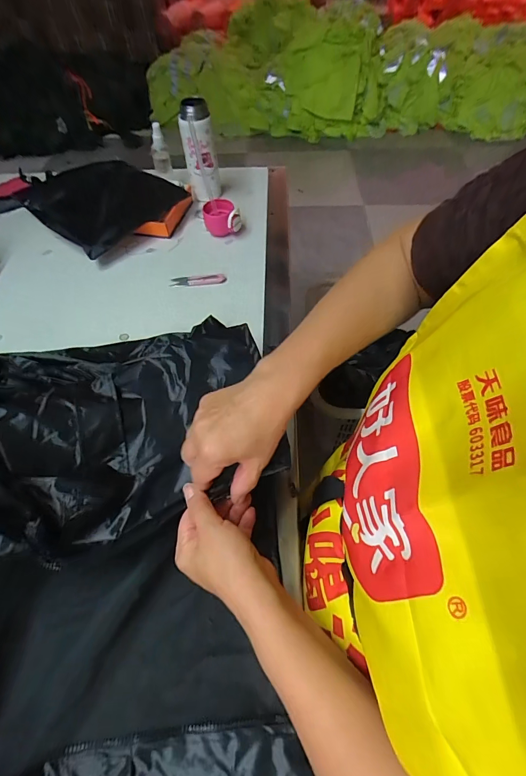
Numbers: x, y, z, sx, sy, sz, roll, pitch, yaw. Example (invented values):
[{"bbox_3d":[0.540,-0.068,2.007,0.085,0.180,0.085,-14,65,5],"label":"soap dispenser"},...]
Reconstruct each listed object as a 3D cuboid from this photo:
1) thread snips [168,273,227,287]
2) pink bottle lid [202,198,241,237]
[{"bbox_3d":[-0.123,-0.206,0.685,0.104,0.007,0.026,-9,55,-5],"label":"thread snips"},{"bbox_3d":[-0.087,-0.358,0.756,0.079,0.052,0.060,-4,55,-1],"label":"pink bottle lid"}]

